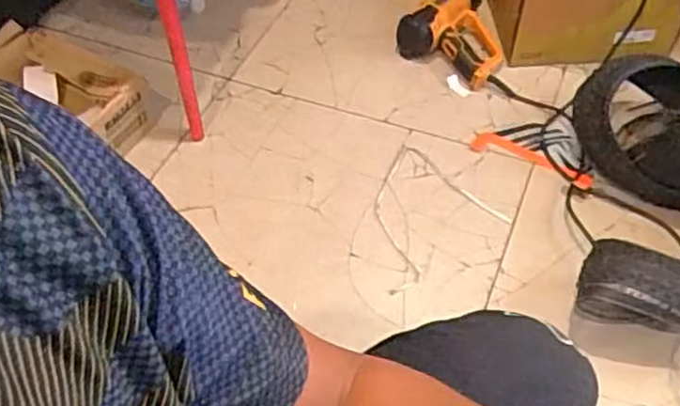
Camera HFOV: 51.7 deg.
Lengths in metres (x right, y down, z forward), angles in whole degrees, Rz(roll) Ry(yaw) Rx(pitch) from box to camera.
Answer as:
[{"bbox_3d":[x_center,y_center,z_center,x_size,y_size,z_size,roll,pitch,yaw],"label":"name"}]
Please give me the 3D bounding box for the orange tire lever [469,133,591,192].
[{"bbox_3d":[0.326,-0.074,1.200,0.211,0.008,0.046,23,55,20],"label":"orange tire lever"}]

